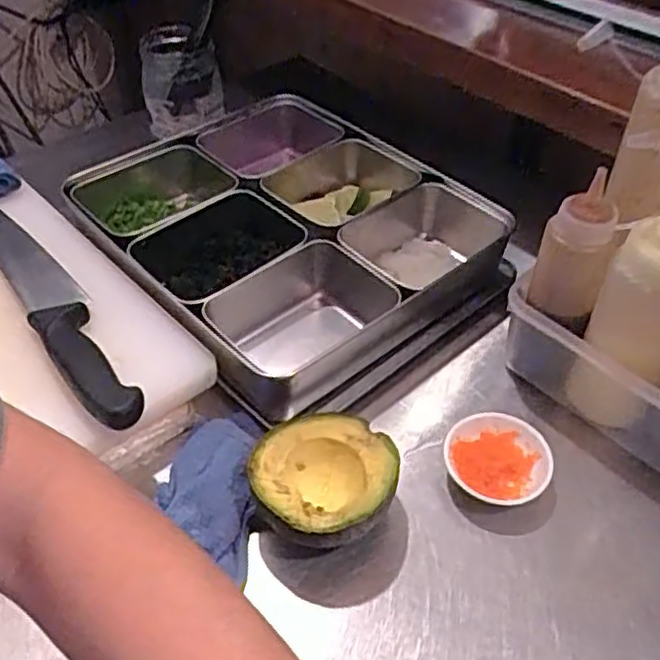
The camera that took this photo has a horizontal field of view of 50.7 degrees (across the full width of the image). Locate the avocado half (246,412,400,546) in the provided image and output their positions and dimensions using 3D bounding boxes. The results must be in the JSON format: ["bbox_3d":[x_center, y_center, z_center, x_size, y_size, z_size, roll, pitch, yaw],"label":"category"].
[{"bbox_3d":[-0.003,0.106,0.471,0.093,0.052,0.088,0,45,0],"label":"avocado half"}]

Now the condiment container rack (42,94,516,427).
[{"bbox_3d":[-0.060,-0.101,0.666,0.294,0.077,0.421,-34,54,-30],"label":"condiment container rack"}]

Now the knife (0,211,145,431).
[{"bbox_3d":[-0.223,-0.027,0.557,0.044,0.018,0.320,-25,50,-24],"label":"knife"}]

